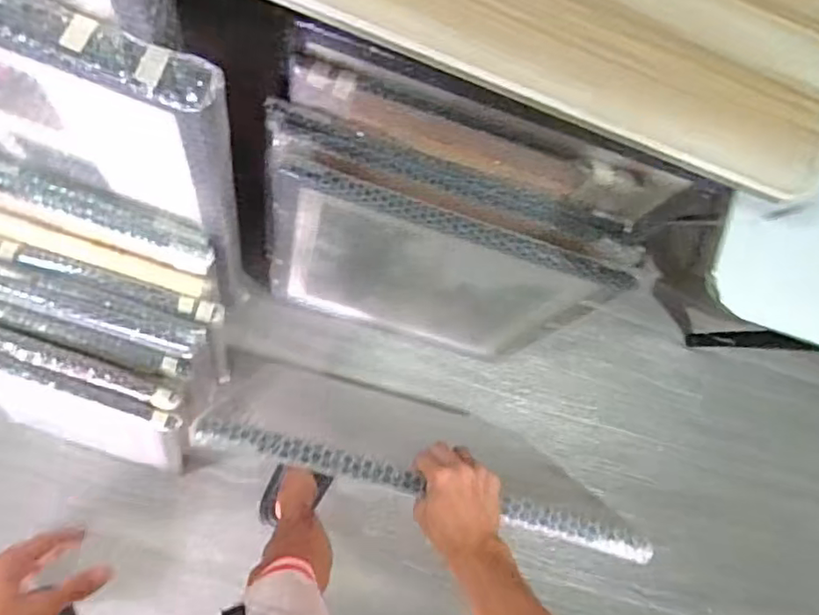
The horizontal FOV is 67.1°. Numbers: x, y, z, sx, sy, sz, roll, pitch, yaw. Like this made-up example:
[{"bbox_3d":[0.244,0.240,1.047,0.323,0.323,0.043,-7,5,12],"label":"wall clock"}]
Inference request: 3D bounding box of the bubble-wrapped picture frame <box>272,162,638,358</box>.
[{"bbox_3d":[0.018,-0.039,0.967,0.457,0.499,0.044,17,70,-5],"label":"bubble-wrapped picture frame"}]

